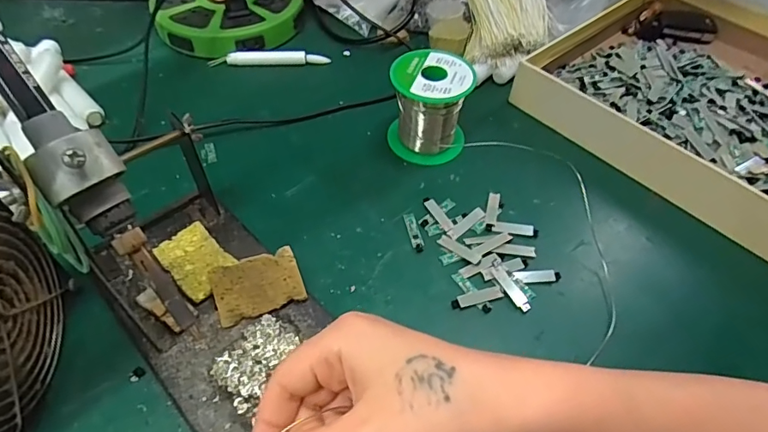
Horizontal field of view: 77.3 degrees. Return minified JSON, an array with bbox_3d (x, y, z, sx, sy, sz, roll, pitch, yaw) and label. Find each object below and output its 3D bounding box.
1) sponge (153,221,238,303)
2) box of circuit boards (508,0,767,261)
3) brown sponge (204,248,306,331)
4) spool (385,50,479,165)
[{"bbox_3d":[-0.126,0.031,0.326,0.054,0.008,0.037,38,59,25],"label":"sponge"},{"bbox_3d":[0.320,-0.112,0.459,0.269,0.063,0.283,-33,60,-26],"label":"box of circuit boards"},{"bbox_3d":[-0.082,0.046,0.315,0.055,0.013,0.039,-17,54,-16],"label":"brown sponge"},{"bbox_3d":[0.039,-0.093,0.414,0.065,0.072,0.065,2,51,-2],"label":"spool"}]

